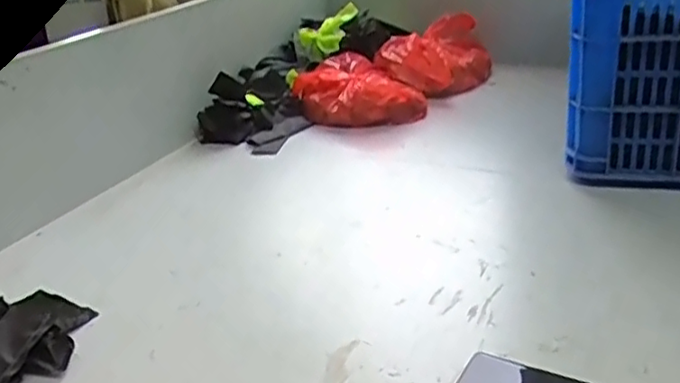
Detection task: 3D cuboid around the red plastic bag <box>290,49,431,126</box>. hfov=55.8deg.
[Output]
[{"bbox_3d":[0.028,-0.182,1.193,0.178,0.087,0.230,-15,27,-17],"label":"red plastic bag"}]

